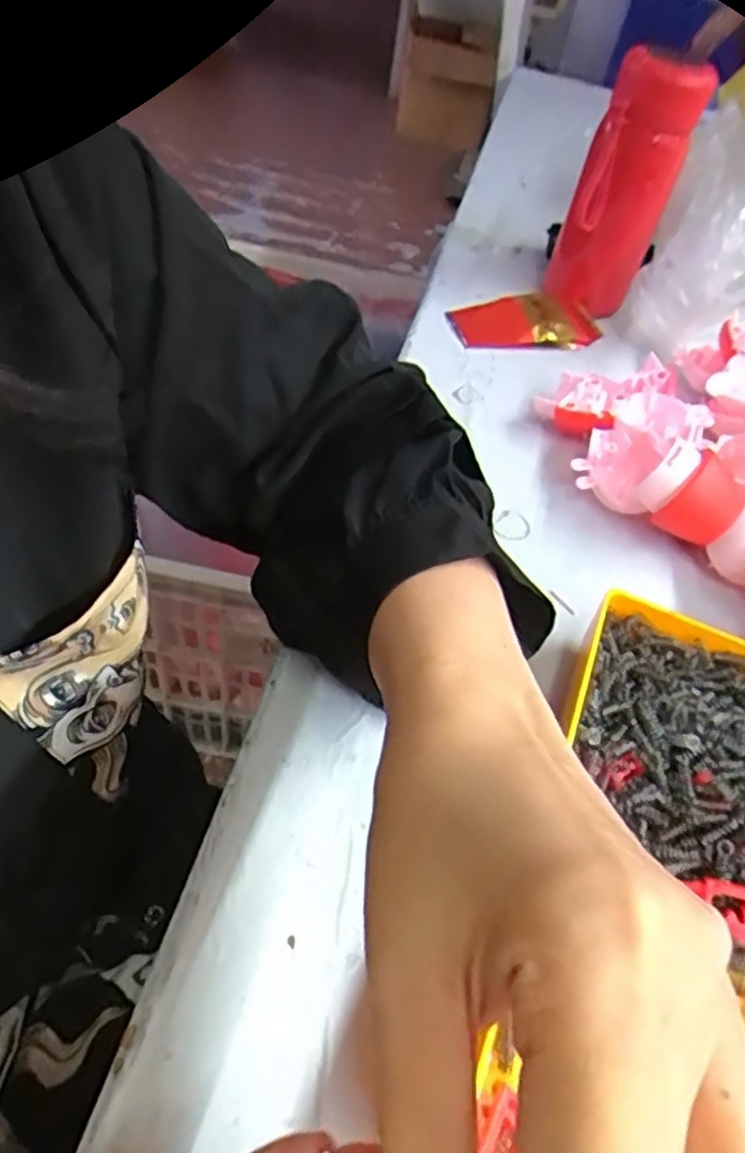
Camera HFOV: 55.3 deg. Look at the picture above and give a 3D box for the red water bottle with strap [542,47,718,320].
[{"bbox_3d":[0.196,-0.304,0.566,0.078,0.182,0.074,20,48,7],"label":"red water bottle with strap"}]

